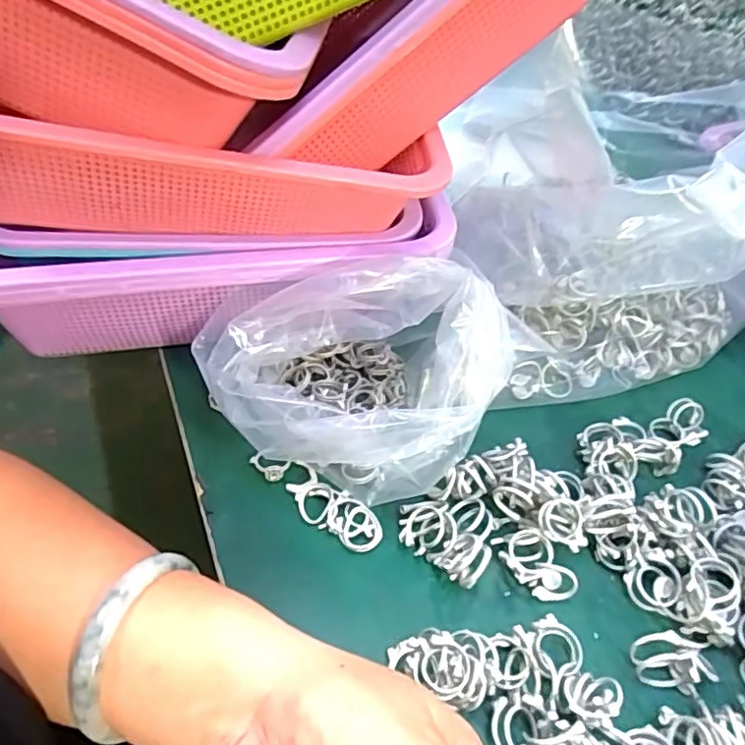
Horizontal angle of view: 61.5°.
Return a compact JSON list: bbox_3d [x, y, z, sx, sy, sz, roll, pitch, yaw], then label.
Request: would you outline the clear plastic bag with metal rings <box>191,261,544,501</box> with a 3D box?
[{"bbox_3d":[-0.004,0.002,0.347,0.155,0.095,0.123,-20,53,-22],"label":"clear plastic bag with metal rings"}]

